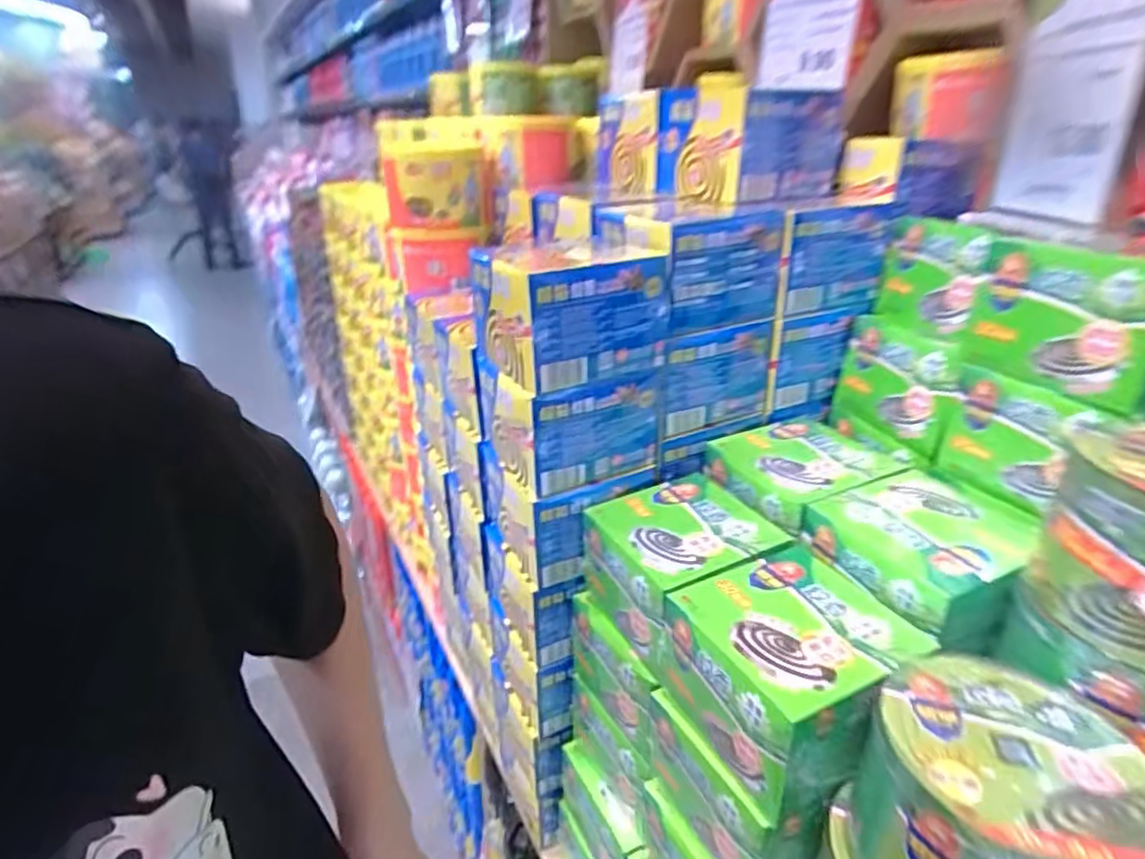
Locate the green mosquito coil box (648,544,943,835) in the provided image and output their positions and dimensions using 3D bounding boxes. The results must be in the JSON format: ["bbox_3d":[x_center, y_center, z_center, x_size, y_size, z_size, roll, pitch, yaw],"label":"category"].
[{"bbox_3d":[0.160,0.179,0.484,0.136,0.099,0.136,-12,29,-23],"label":"green mosquito coil box"}]

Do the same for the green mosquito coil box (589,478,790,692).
[{"bbox_3d":[0.098,0.127,0.598,0.137,0.101,0.135,-13,29,-26],"label":"green mosquito coil box"}]

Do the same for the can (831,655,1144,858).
[{"bbox_3d":[0.239,0.224,0.377,0.132,0.106,0.134,0,26,0],"label":"can"}]

